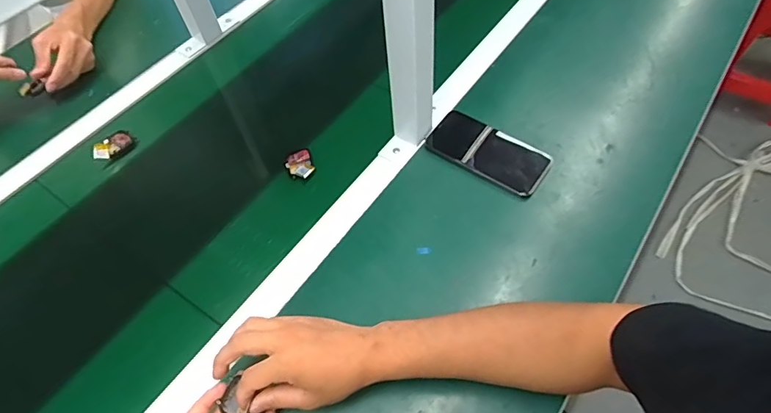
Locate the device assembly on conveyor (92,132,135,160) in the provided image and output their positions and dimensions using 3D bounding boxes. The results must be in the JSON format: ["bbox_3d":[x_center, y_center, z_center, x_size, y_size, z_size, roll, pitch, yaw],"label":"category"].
[{"bbox_3d":[-0.402,-0.089,0.675,0.034,0.019,0.055,34,66,24],"label":"device assembly on conveyor"}]

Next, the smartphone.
[{"bbox_3d":[0.140,-0.079,0.623,0.162,0.010,0.084,31,64,22],"label":"smartphone"}]

